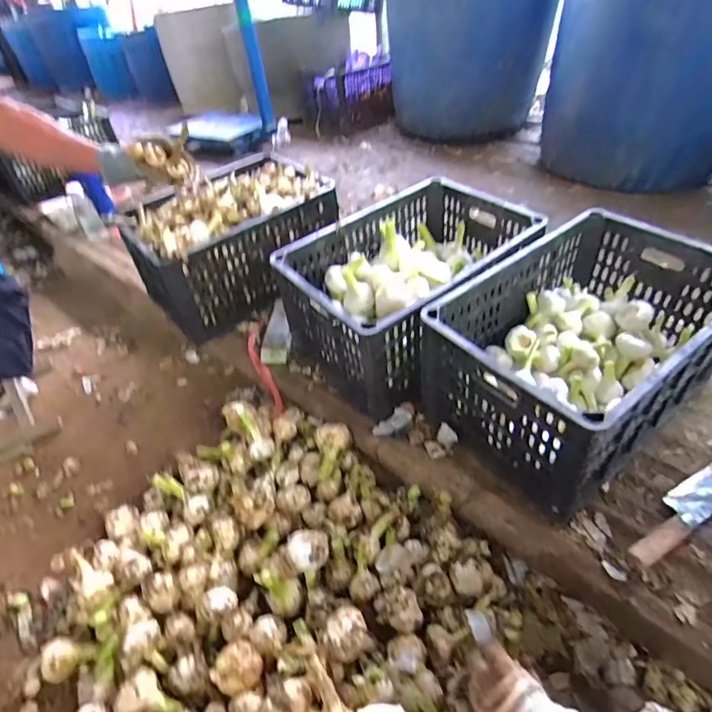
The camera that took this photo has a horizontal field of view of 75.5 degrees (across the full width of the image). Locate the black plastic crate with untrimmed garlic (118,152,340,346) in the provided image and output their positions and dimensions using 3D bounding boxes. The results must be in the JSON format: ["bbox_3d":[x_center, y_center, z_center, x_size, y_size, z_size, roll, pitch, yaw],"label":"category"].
[{"bbox_3d":[-0.304,-0.290,1.169,0.455,0.255,0.288,-33,48,-25],"label":"black plastic crate with untrimmed garlic"}]

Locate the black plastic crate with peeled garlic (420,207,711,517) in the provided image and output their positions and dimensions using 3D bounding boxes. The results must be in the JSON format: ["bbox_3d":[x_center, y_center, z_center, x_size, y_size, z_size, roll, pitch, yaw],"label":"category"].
[{"bbox_3d":[0.390,-0.009,0.802,0.499,0.259,0.309,-31,47,-24],"label":"black plastic crate with peeled garlic"}]

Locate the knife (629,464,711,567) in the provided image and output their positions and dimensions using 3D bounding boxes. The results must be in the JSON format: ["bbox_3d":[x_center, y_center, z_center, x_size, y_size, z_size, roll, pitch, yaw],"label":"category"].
[{"bbox_3d":[0.496,0.227,0.693,0.264,0.035,0.058,-25,45,-19],"label":"knife"}]

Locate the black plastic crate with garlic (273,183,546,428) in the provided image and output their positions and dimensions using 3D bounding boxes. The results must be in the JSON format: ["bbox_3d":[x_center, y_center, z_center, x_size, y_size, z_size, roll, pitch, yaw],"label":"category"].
[{"bbox_3d":[0.117,-0.136,0.959,0.476,0.250,0.346,-30,46,-23],"label":"black plastic crate with garlic"}]

